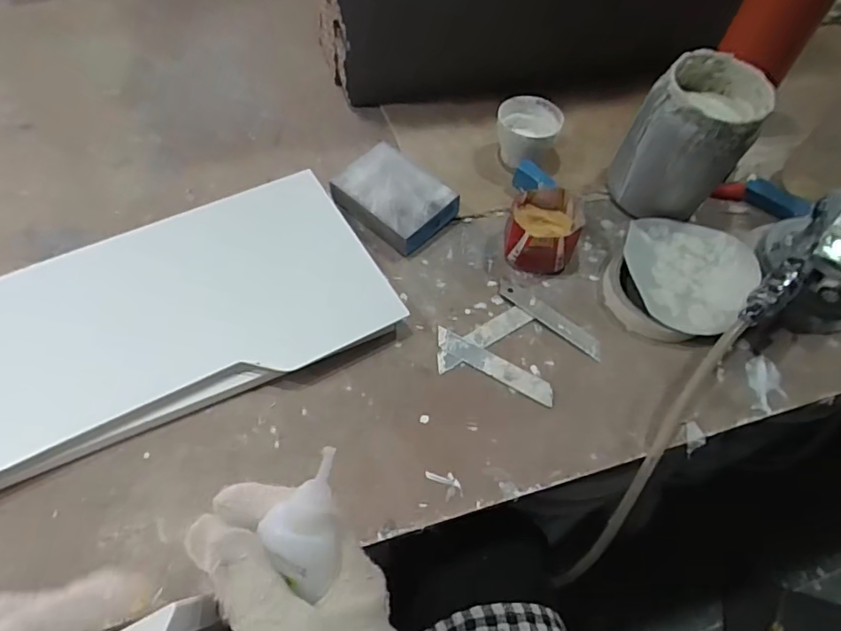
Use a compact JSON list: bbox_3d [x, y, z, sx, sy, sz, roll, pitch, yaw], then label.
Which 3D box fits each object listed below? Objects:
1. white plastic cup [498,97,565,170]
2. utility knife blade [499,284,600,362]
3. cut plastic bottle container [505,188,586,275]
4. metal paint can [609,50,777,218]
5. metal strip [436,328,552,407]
[{"bbox_3d":[0.102,-0.173,0.523,0.058,0.044,0.064,15,58,7],"label":"white plastic cup"},{"bbox_3d":[0.107,0.002,0.442,0.096,0.004,0.017,36,63,18],"label":"utility knife blade"},{"bbox_3d":[0.105,-0.074,0.465,0.061,0.043,0.065,15,58,7],"label":"cut plastic bottle container"},{"bbox_3d":[0.234,-0.156,0.476,0.093,0.111,0.099,28,61,14],"label":"metal paint can"},{"bbox_3d":[0.057,0.039,0.416,0.100,0.004,0.018,28,61,14],"label":"metal strip"}]

